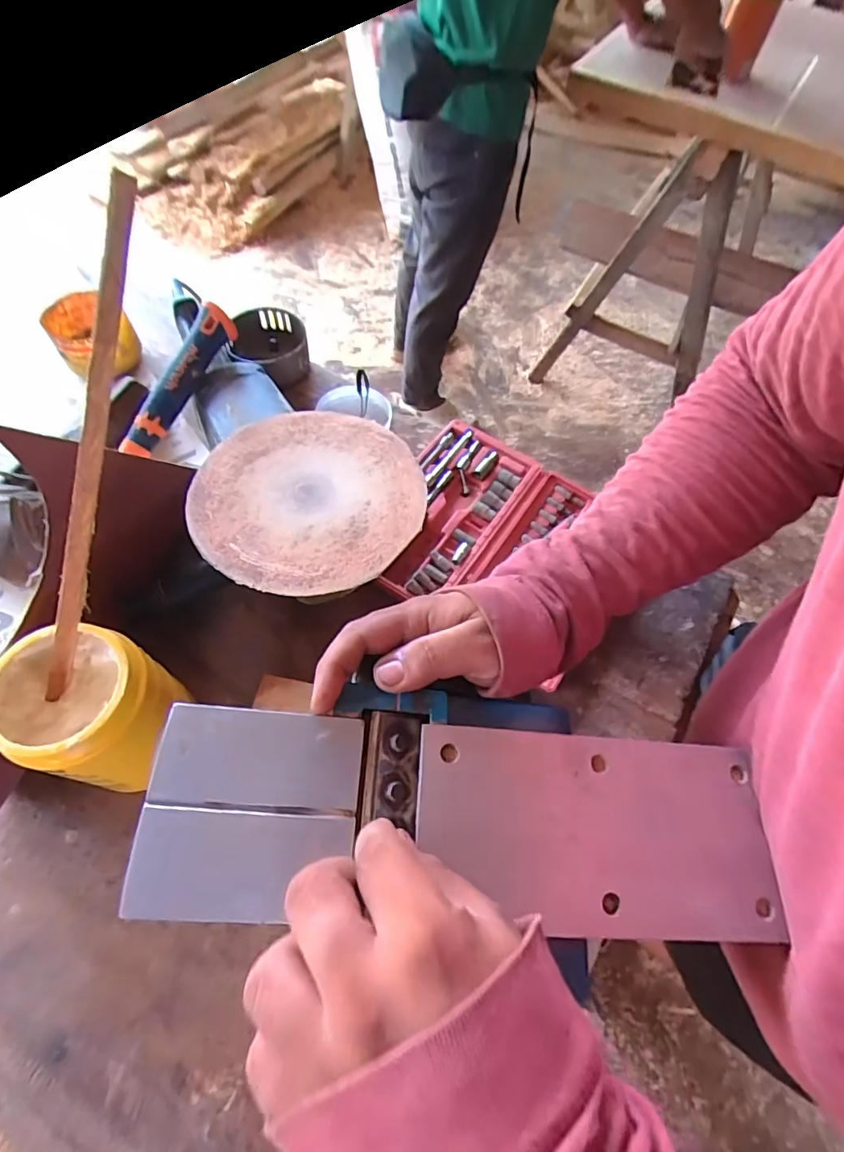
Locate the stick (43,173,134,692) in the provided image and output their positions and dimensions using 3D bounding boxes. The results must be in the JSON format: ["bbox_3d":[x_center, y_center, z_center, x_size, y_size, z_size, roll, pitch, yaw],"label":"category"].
[{"bbox_3d":[-0.198,-0.056,0.302,0.012,0.312,0.009,25,20,10],"label":"stick"}]

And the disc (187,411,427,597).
[{"bbox_3d":[-0.086,-0.063,0.397,0.170,0.006,0.169,2,61,-3],"label":"disc"}]

